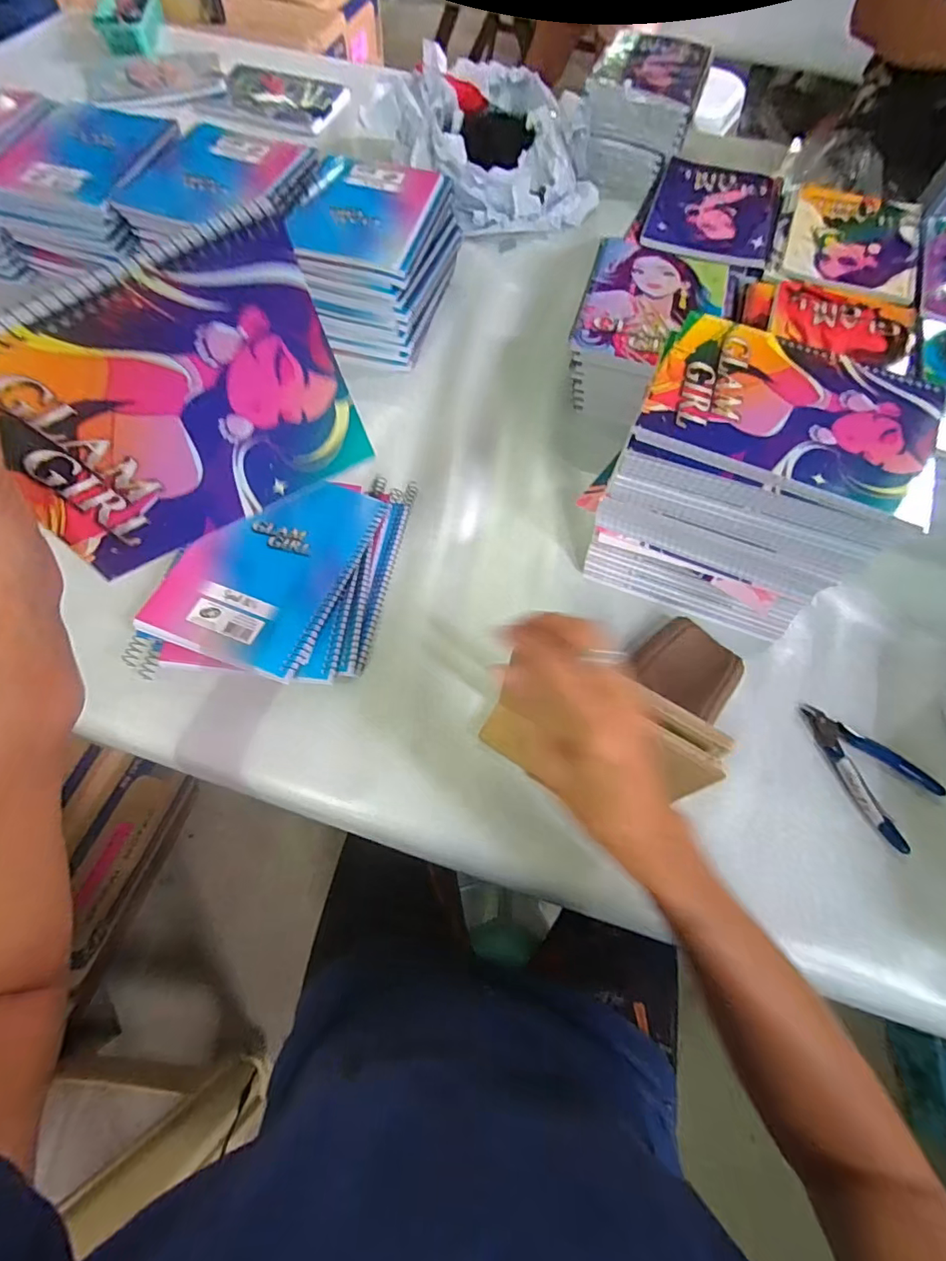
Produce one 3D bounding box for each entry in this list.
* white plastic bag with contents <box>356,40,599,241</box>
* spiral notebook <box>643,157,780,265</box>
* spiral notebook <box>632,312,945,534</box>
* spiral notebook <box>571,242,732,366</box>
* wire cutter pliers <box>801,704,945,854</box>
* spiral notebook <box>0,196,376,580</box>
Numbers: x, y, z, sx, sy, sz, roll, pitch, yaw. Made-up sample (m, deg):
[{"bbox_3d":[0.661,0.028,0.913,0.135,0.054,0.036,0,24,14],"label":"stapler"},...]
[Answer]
[{"bbox_3d":[0.013,-0.720,0.761,0.244,0.108,0.317,-36,70,-18],"label":"white plastic bag with contents"},{"bbox_3d":[0.300,-0.522,0.629,0.147,0.013,0.198,20,65,6],"label":"spiral notebook"},{"bbox_3d":[0.235,-0.161,0.375,0.199,0.012,0.146,25,66,10],"label":"spiral notebook"},{"bbox_3d":[0.198,-0.360,0.556,0.147,0.009,0.196,16,65,4],"label":"spiral notebook"},{"bbox_3d":[0.329,0.114,0.433,0.073,0.007,0.116,-38,71,-18],"label":"wire cutter pliers"},{"bbox_3d":[-0.165,-0.120,0.290,0.190,0.148,0.017,-31,59,-9],"label":"spiral notebook"}]

